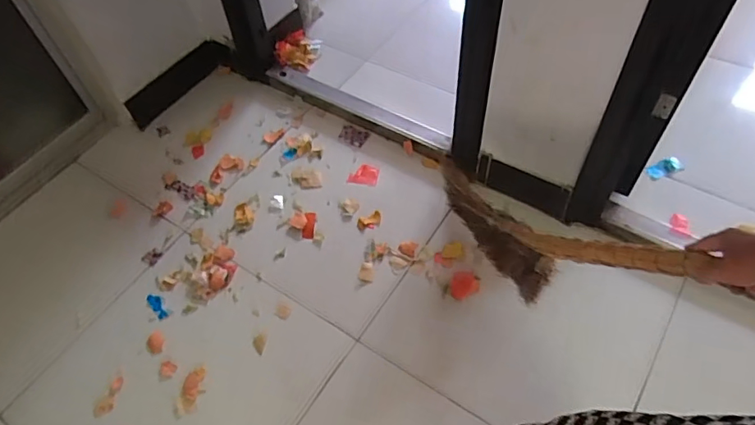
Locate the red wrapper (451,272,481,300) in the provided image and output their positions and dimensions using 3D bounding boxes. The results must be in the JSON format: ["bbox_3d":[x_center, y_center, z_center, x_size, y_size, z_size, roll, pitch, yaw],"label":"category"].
[{"bbox_3d":[0.228,0.191,1.353,0.071,0.005,0.084,13,56,9],"label":"red wrapper"}]

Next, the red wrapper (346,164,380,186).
[{"bbox_3d":[-0.041,-0.114,1.582,0.086,0.012,0.075,8,55,6],"label":"red wrapper"}]

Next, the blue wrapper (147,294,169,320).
[{"bbox_3d":[-0.586,0.249,1.384,0.033,0.007,0.093,-38,61,-19],"label":"blue wrapper"}]

